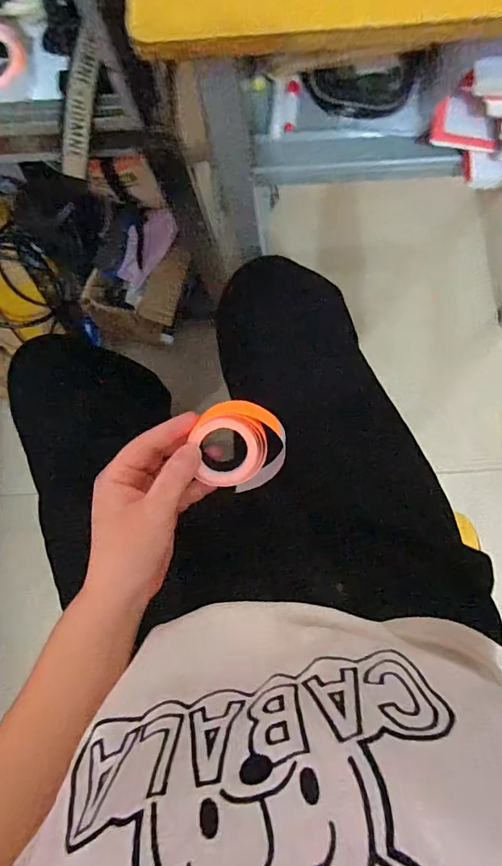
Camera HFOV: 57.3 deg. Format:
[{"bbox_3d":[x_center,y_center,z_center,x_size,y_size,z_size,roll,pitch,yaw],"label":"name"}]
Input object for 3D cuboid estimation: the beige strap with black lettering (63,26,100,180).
[{"bbox_3d":[-0.145,-0.278,0.392,0.022,0.018,0.106,17,110,6],"label":"beige strap with black lettering"}]

